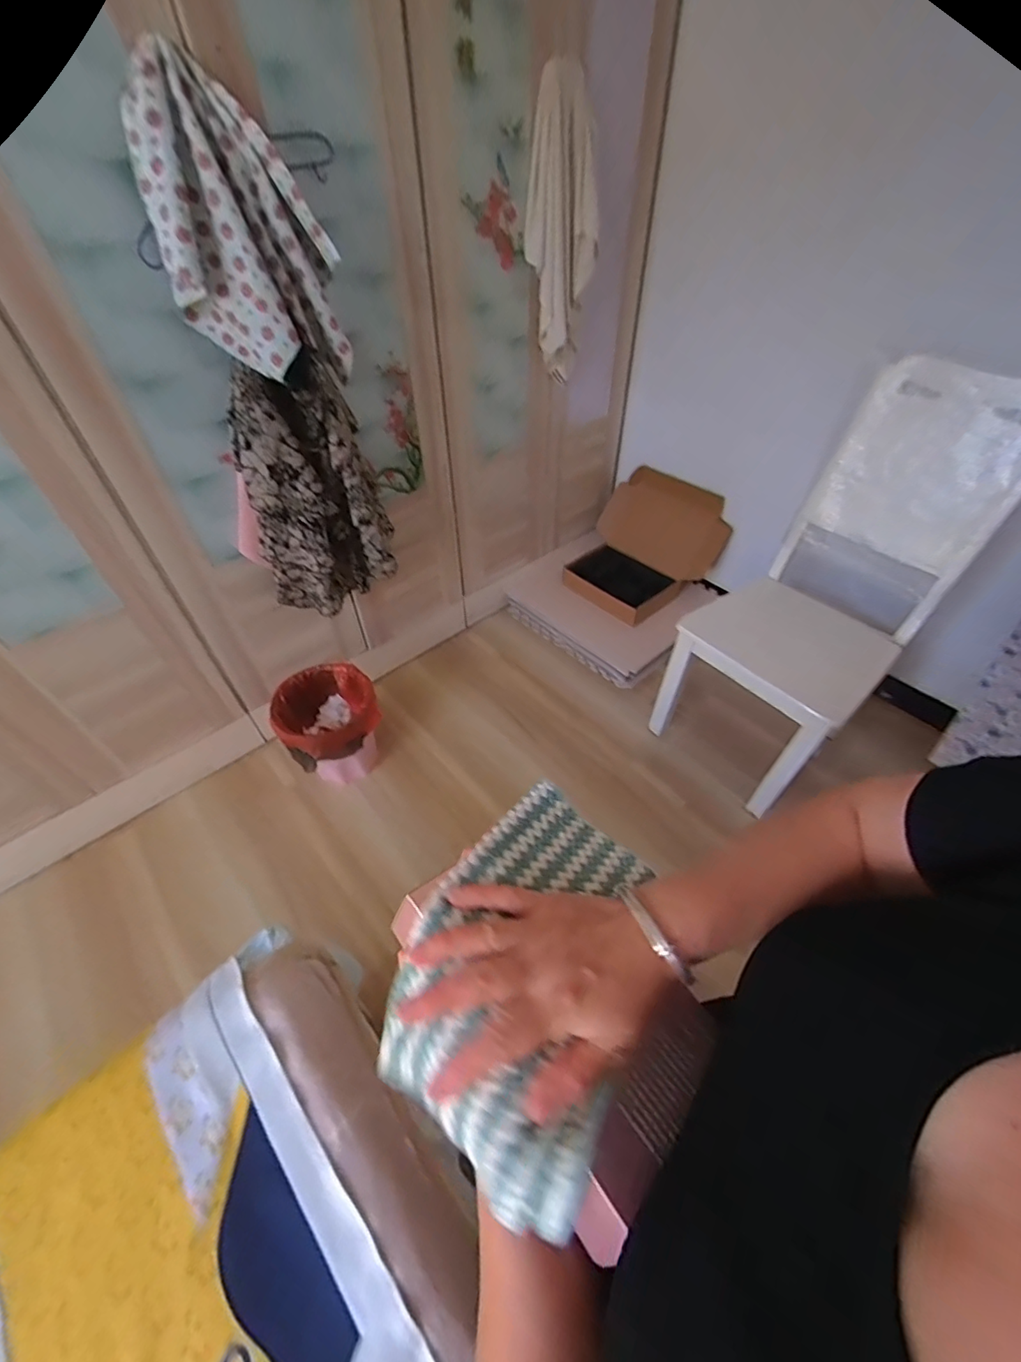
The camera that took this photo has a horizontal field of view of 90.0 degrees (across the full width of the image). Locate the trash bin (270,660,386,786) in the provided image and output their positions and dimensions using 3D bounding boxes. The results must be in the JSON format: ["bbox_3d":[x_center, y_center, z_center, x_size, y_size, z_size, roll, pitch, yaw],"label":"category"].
[{"bbox_3d":[-0.507,0.139,1.459,0.252,0.287,0.264,0,47,0],"label":"trash bin"}]

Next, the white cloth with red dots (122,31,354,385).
[{"bbox_3d":[-0.452,-0.751,0.872,0.271,0.378,0.153,-17,49,-15],"label":"white cloth with red dots"}]

